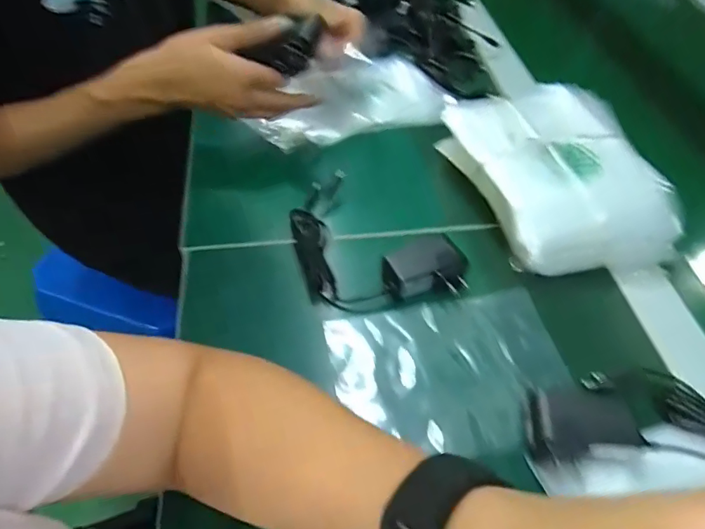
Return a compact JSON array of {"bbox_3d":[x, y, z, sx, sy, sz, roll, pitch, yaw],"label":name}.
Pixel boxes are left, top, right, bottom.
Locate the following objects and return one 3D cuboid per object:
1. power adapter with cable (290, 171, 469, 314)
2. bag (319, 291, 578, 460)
[{"bbox_3d":[0.015,-0.030,0.457,0.141,0.033,0.165,-12,53,-12],"label":"power adapter with cable"},{"bbox_3d":[0.082,0.086,0.385,0.183,0.019,0.130,-9,52,-10],"label":"bag"}]

